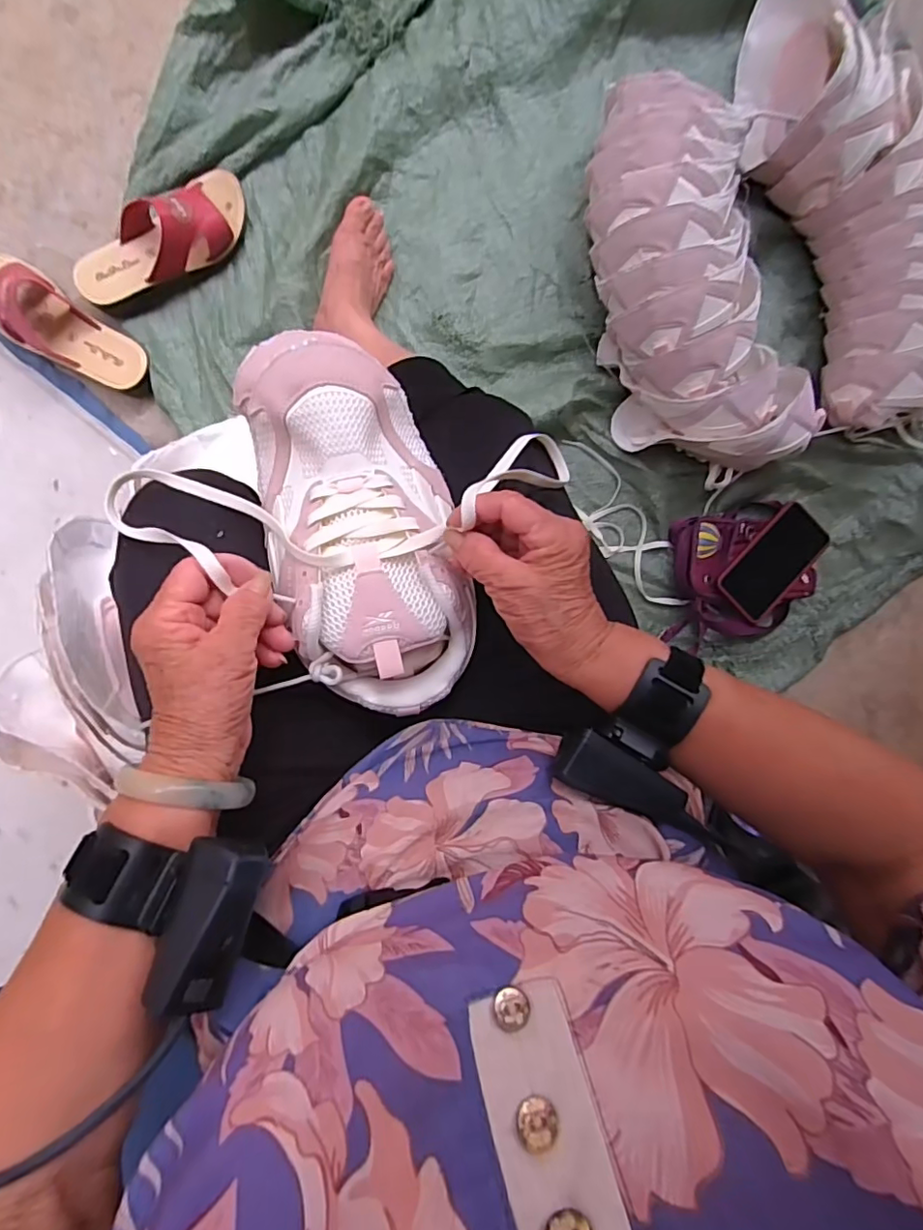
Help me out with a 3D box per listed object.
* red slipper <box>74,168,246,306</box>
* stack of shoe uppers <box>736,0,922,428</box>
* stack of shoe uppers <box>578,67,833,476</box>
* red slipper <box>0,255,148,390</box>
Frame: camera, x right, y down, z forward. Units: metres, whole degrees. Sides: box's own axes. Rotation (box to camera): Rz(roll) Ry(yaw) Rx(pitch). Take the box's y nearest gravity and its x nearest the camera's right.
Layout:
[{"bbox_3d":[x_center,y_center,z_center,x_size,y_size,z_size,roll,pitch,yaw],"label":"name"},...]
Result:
[{"bbox_3d":[-0.359,-0.452,0.663,0.222,0.073,0.088,-34,95,-2],"label":"red slipper"},{"bbox_3d":[0.511,-0.519,0.683,0.220,0.121,0.541,-20,97,-4],"label":"stack of shoe uppers"},{"bbox_3d":[0.279,-0.387,0.674,0.210,0.150,0.427,-14,94,-4],"label":"stack of shoe uppers"},{"bbox_3d":[-0.485,-0.344,0.663,0.223,0.059,0.085,36,89,-6],"label":"red slipper"}]

